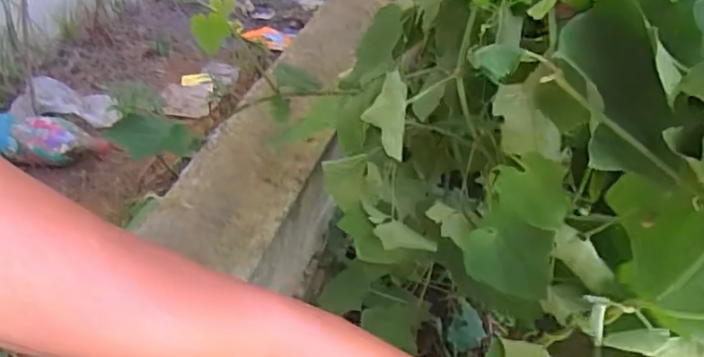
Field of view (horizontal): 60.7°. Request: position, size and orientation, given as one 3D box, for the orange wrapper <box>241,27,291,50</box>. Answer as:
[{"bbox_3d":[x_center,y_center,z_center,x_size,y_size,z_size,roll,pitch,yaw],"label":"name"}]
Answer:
[{"bbox_3d":[-0.223,-0.374,1.583,0.120,0.022,0.064,15,48,7],"label":"orange wrapper"}]

